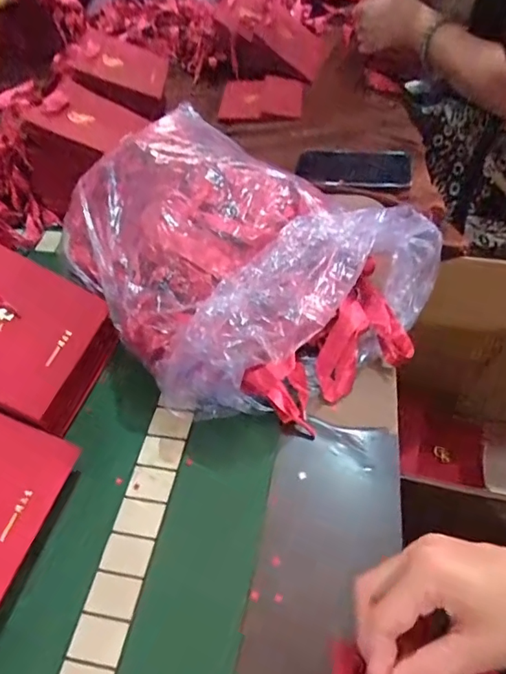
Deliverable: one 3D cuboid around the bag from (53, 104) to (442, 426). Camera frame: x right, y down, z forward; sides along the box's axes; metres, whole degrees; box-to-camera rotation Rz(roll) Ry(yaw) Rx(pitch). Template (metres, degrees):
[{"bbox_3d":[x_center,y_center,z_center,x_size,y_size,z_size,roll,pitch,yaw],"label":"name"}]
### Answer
[{"bbox_3d":[-0.019,-0.086,0.539,0.275,0.149,0.331,-36,55,-23],"label":"bag"}]

